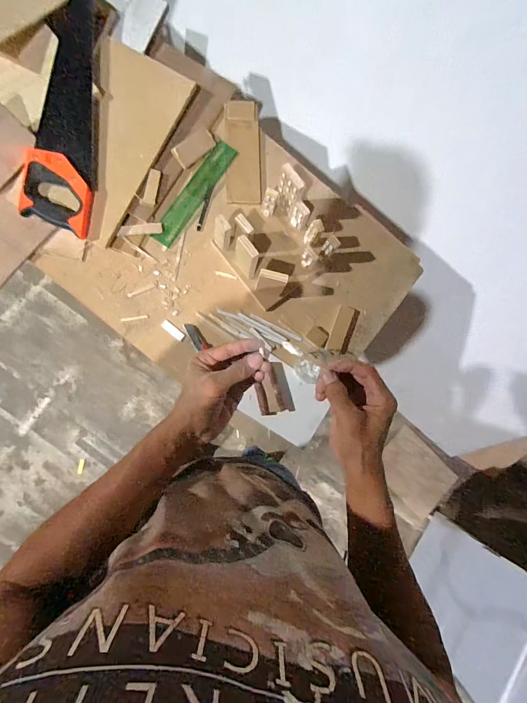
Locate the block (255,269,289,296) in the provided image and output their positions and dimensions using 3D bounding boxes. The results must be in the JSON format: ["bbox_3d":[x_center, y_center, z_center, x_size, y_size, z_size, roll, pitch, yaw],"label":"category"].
[{"bbox_3d":[0.016,-0.134,0.637,0.054,0.086,0.018,17,81,-4],"label":"block"}]

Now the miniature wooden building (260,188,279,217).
[{"bbox_3d":[0.010,-0.297,0.654,0.027,0.078,0.019,13,82,-4],"label":"miniature wooden building"}]

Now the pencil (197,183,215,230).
[{"bbox_3d":[-0.123,-0.305,0.680,0.013,0.010,0.103,14,81,-4],"label":"pencil"}]

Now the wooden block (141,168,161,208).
[{"bbox_3d":[-0.220,-0.323,0.636,0.024,0.011,0.074,13,82,-4],"label":"wooden block"}]

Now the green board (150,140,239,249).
[{"bbox_3d":[-0.144,-0.331,0.675,0.045,0.007,0.256,34,83,-9],"label":"green board"}]

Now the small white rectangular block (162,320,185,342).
[{"bbox_3d":[-0.181,-0.042,0.646,0.051,0.004,0.018,39,80,0],"label":"small white rectangular block"}]

